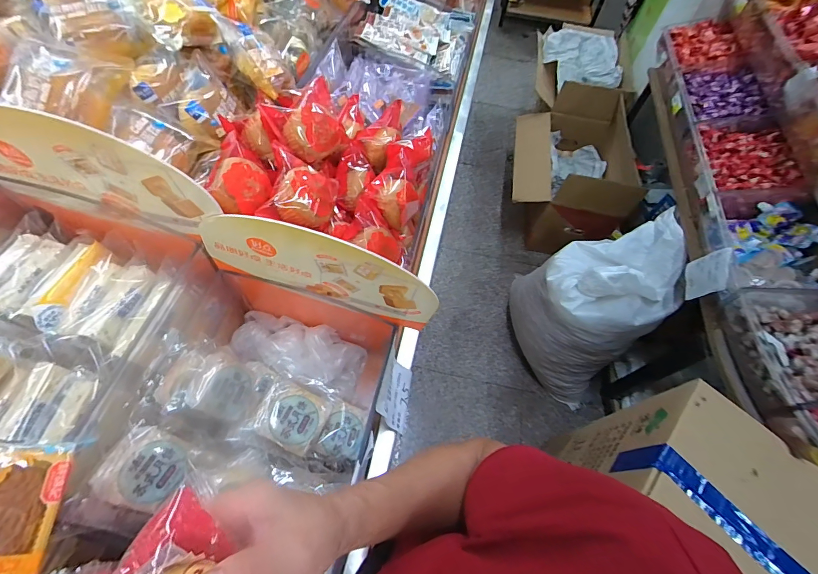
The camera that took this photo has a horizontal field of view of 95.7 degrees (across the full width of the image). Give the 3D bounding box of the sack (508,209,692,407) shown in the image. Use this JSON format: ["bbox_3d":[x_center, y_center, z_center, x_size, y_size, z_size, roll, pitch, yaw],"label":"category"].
[{"bbox_3d":[0.606,0.048,1.306,0.431,0.577,0.453,35,63,16],"label":"sack"}]

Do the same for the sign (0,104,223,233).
[{"bbox_3d":[-0.339,-0.122,0.387,0.277,0.123,0.008,13,60,3],"label":"sign"}]

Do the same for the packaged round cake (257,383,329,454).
[{"bbox_3d":[-0.142,0.155,0.452,0.073,0.028,0.073,32,50,-4],"label":"packaged round cake"}]

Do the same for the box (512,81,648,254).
[{"bbox_3d":[0.723,-0.541,1.753,0.516,0.511,0.655,8,59,1],"label":"box"}]

